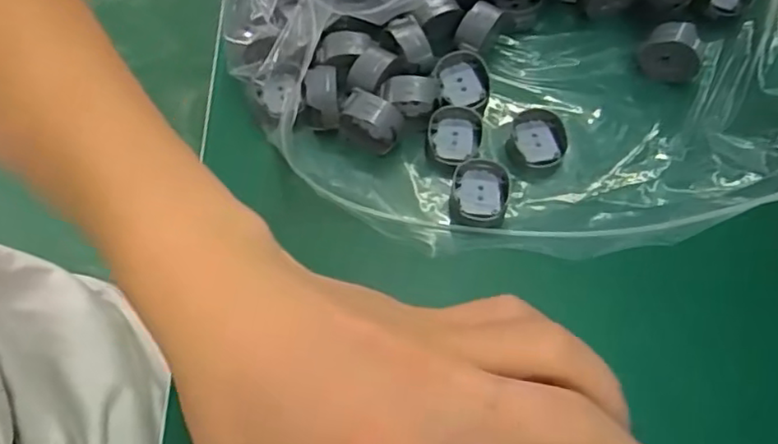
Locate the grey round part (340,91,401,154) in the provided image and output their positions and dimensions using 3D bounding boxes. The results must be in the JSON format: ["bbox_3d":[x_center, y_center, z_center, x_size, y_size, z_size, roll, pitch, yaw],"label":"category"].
[{"bbox_3d":[-0.009,-0.045,0.287,0.027,0.027,0.013,32,68,14],"label":"grey round part"}]

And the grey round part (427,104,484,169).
[{"bbox_3d":[0.030,-0.039,0.290,0.024,0.009,0.027,13,64,5],"label":"grey round part"}]

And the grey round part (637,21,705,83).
[{"bbox_3d":[0.135,-0.082,0.304,0.027,0.026,0.018,23,66,10],"label":"grey round part"}]

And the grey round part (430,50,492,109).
[{"bbox_3d":[0.036,-0.067,0.300,0.023,0.011,0.028,-25,67,-12],"label":"grey round part"}]

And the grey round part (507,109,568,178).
[{"bbox_3d":[0.068,-0.036,0.291,0.025,0.008,0.029,19,65,8],"label":"grey round part"}]

